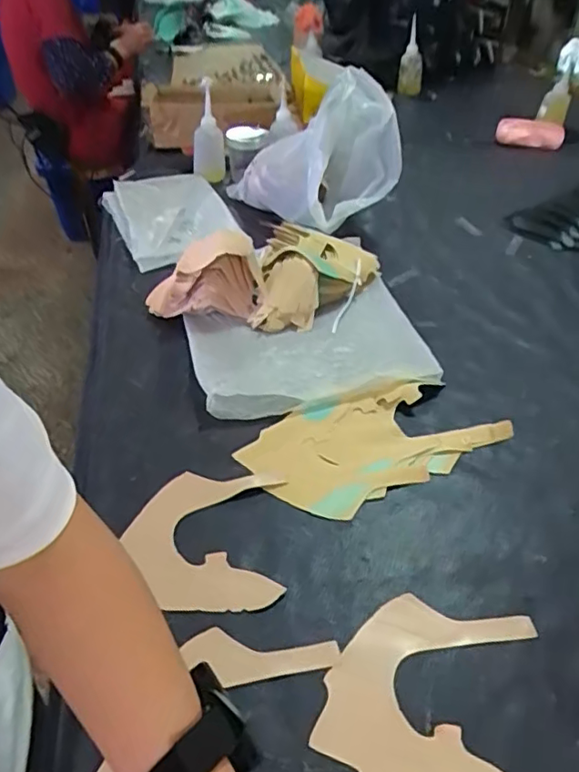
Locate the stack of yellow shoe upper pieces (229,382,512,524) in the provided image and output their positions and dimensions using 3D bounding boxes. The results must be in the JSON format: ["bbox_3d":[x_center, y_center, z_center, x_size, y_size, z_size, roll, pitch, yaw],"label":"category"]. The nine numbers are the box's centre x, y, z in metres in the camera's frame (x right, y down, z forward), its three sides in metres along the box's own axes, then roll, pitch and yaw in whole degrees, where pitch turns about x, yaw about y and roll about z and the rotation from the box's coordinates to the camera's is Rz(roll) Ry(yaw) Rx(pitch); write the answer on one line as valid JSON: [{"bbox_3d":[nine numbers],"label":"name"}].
[{"bbox_3d":[0.089,0.057,0.636,0.264,0.022,0.141,-20,44,-22],"label":"stack of yellow shoe upper pieces"}]

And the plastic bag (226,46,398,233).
[{"bbox_3d":[0.042,-0.390,0.974,0.160,0.234,0.277,-24,45,-26],"label":"plastic bag"}]

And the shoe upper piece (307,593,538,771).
[{"bbox_3d":[0.107,0.231,0.444,0.149,0.004,0.155,10,41,12],"label":"shoe upper piece"}]

